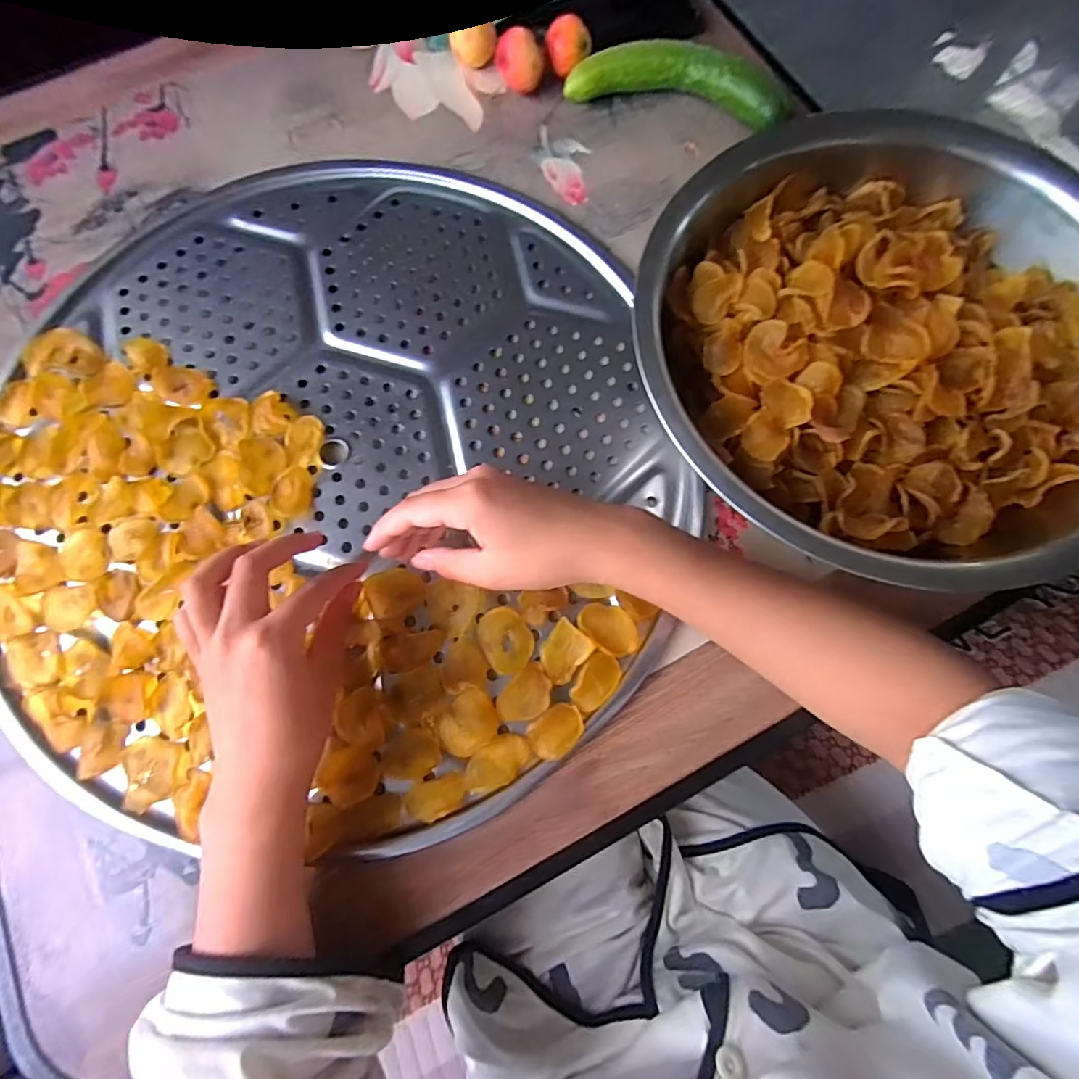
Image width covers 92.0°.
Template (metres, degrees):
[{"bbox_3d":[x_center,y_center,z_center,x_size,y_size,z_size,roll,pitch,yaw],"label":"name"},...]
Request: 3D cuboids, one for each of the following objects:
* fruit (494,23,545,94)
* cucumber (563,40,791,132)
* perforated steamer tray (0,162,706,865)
[{"bbox_3d":[-0.016,-0.408,0.451,0.040,0.042,0.031,-3,75,0],"label":"fruit"},{"bbox_3d":[0.119,-0.388,0.448,0.183,0.037,0.051,18,76,5],"label":"cucumber"},{"bbox_3d":[-0.151,-0.061,0.374,0.497,0.013,0.492,28,77,8],"label":"perforated steamer tray"}]

